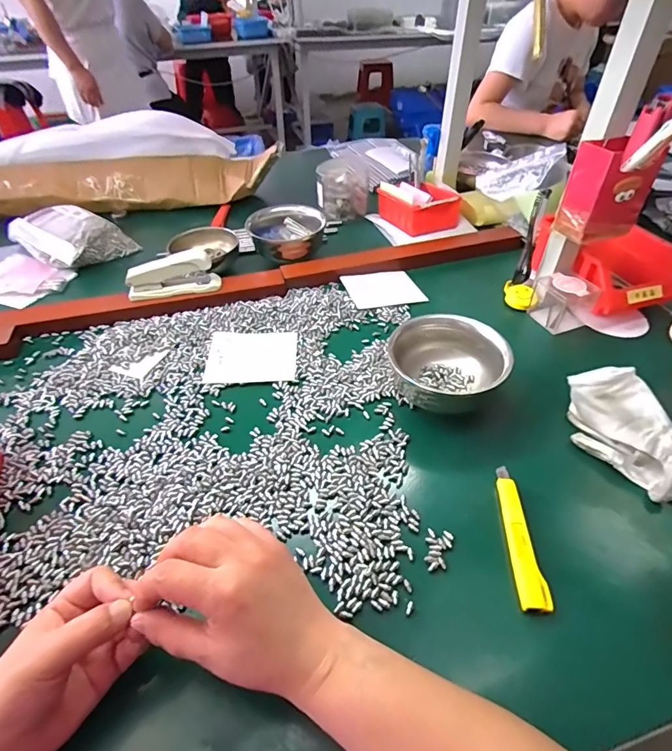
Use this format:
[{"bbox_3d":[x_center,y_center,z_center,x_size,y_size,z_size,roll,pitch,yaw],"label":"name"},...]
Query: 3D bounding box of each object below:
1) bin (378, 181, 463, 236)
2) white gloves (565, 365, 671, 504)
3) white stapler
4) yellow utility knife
[{"bbox_3d":[0.150,-0.304,0.769,0.107,0.051,0.137,-16,46,-14],"label":"bin"},{"bbox_3d":[0.303,0.060,0.410,0.168,0.061,0.094,24,49,24],"label":"white gloves"},{"bbox_3d":[-0.230,-0.136,0.612,0.123,0.063,0.028,-12,45,-11],"label":"white stapler"},{"bbox_3d":[0.154,0.133,0.373,0.024,0.011,0.127,0,44,1],"label":"yellow utility knife"}]

